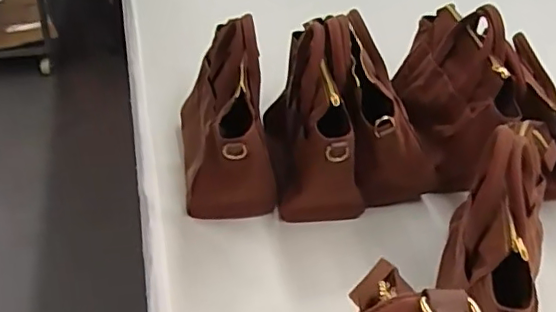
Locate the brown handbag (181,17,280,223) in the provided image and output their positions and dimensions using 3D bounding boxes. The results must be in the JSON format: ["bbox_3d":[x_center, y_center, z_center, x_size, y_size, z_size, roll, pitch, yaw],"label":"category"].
[{"bbox_3d":[-0.074,-0.057,0.838,0.122,0.214,0.250,-3,40,-10],"label":"brown handbag"}]

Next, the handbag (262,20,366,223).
[{"bbox_3d":[0.055,-0.057,0.860,0.123,0.214,0.287,0,39,-6],"label":"handbag"}]

